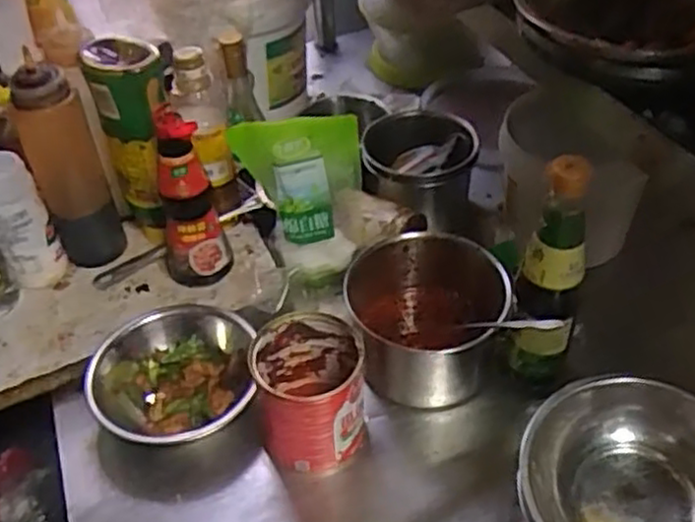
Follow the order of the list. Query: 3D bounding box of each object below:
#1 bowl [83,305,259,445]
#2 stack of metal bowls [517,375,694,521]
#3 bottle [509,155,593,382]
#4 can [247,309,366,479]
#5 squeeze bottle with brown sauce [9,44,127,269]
[{"bbox_3d":[-0.170,0.125,0.745,0.163,0.076,0.159,-2,43,2],"label":"bowl"},{"bbox_3d":[0.229,0.194,0.597,0.166,0.105,0.182,-4,43,0],"label":"stack of metal bowls"},{"bbox_3d":[0.177,0.028,0.657,0.057,0.240,0.062,12,45,15],"label":"bottle"},{"bbox_3d":[-0.035,0.125,0.692,0.096,0.123,0.104,-2,43,2],"label":"can"},{"bbox_3d":[-0.311,-0.098,0.824,0.074,0.245,0.084,-20,46,-17],"label":"squeeze bottle with brown sauce"}]

